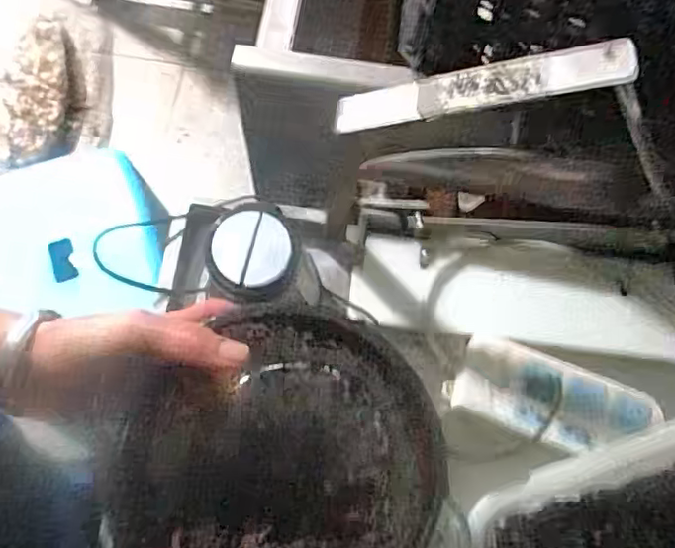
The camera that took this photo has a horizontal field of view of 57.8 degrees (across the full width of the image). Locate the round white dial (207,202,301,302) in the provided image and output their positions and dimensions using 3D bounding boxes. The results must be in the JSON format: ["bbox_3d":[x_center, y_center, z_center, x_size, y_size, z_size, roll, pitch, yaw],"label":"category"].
[{"bbox_3d":[-0.063,-0.016,0.454,0.066,0.019,0.069,1,69,-2],"label":"round white dial"}]

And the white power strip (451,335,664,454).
[{"bbox_3d":[0.194,0.116,0.547,0.170,0.023,0.077,21,69,5],"label":"white power strip"}]

